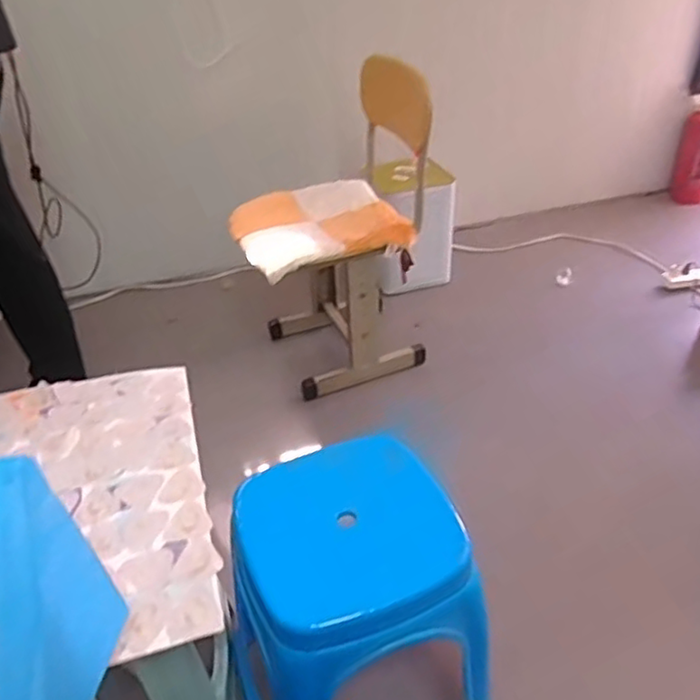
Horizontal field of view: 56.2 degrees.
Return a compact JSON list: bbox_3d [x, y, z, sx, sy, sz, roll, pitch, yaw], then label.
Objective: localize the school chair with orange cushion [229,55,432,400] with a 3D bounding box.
[{"bbox_3d":[-0.065,-0.299,1.692,0.430,0.745,0.344,-16,38,-17],"label":"school chair with orange cushion"}]

